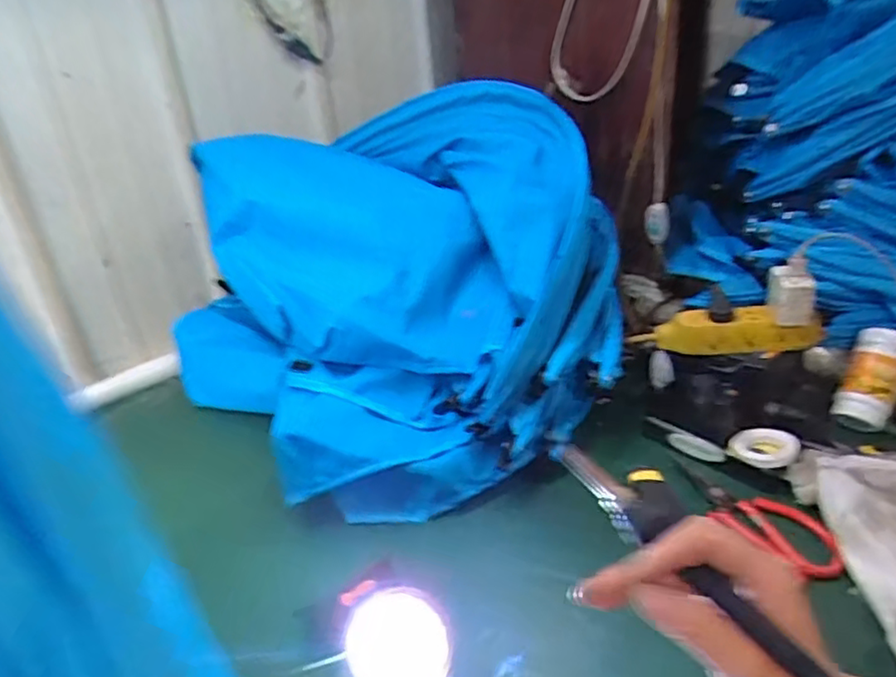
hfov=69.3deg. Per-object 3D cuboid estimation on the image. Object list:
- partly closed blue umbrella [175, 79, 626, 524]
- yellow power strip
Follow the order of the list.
[{"bbox_3d":[-0.060,-0.087,0.795,0.456,0.306,0.479,-25,33,-32],"label":"partly closed blue umbrella"},{"bbox_3d":[0.333,-0.010,0.742,0.173,0.051,0.034,2,29,14],"label":"yellow power strip"}]

